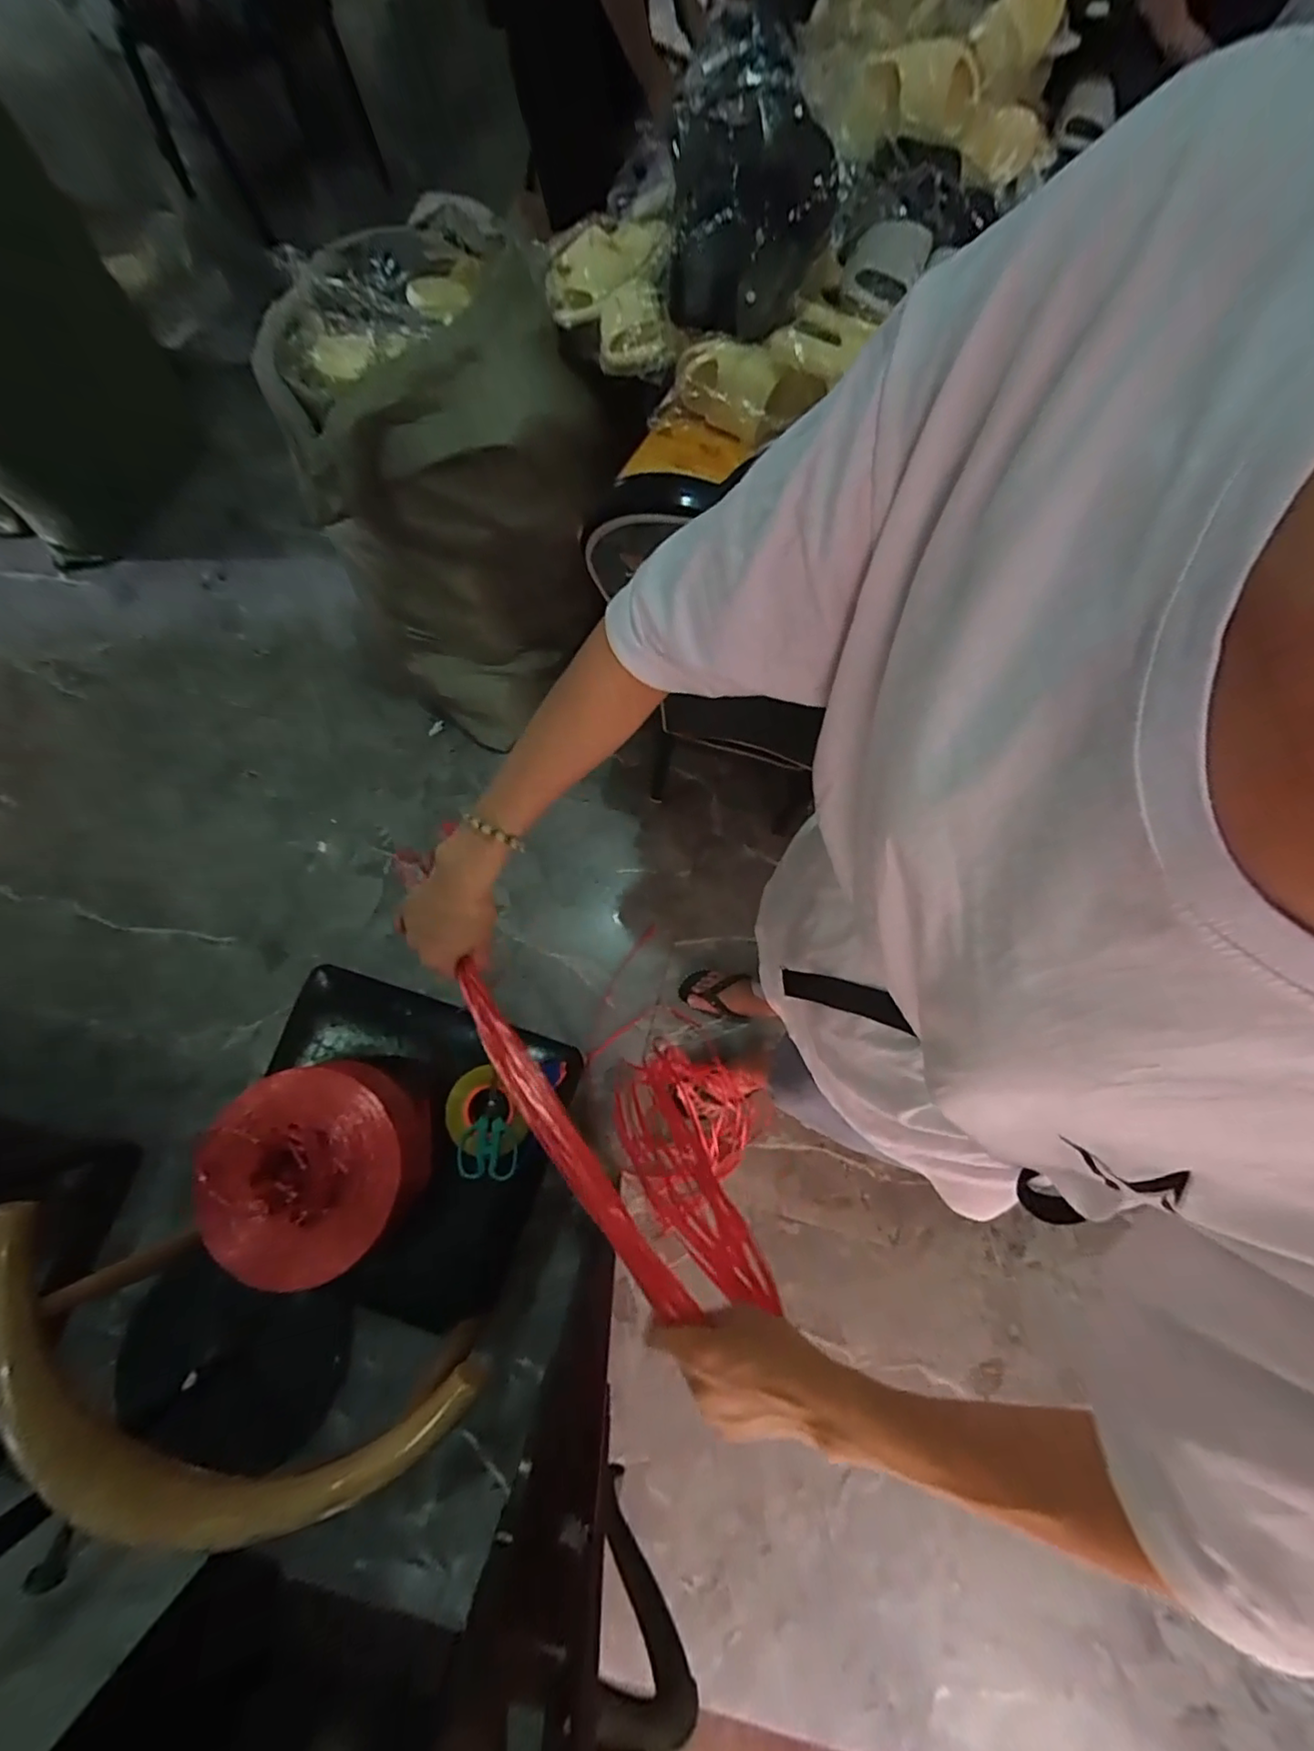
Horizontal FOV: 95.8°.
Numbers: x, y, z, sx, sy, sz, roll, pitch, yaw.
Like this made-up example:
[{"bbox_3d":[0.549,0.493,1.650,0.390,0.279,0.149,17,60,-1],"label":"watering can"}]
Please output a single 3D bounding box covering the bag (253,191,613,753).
[{"bbox_3d":[-0.443,-0.790,1.265,0.514,0.667,0.661,-35,78,-11],"label":"bag"}]

